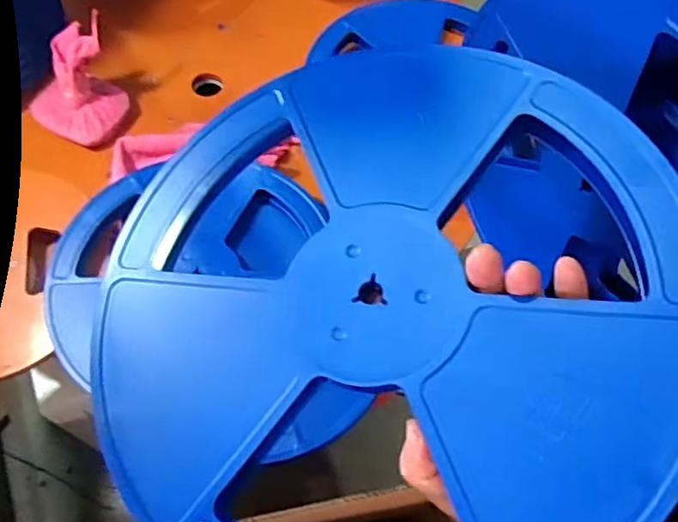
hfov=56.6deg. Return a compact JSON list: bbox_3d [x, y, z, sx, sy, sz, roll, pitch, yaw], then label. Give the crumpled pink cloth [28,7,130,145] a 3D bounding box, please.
[{"bbox_3d":[-0.348,-0.228,0.818,0.124,0.113,0.111,-19,65,-13],"label":"crumpled pink cloth"}]

